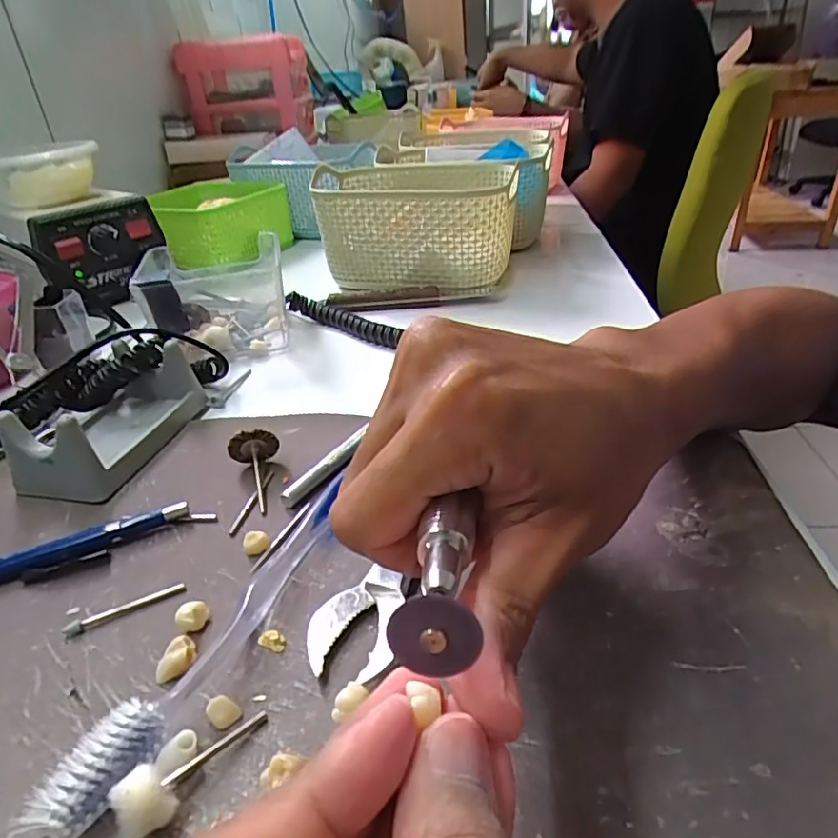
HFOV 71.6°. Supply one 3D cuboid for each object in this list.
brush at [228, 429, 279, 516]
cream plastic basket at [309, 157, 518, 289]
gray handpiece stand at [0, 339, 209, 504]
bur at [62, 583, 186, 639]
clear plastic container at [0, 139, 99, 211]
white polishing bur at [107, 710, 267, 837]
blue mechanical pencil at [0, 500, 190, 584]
[{"bbox_3d":[-0.075,0.023,0.273,0.023,0.022,0.041,-15,34,-17],"label":"brush"},{"bbox_3d":[-0.001,-0.171,0.512,0.171,0.081,0.130,6,34,15],"label":"cream plastic basket"},{"bbox_3d":[-0.167,-0.004,0.308,0.059,0.039,0.098,4,34,12],"label":"gray handpiece stand"},{"bbox_3d":[-0.109,0.071,0.217,0.042,0.004,0.005,-18,35,-20],"label":"bur"},{"bbox_3d":[-0.330,-0.218,0.514,0.088,0.044,0.088,-21,37,-25],"label":"clear plastic container"},{"bbox_3d":[-0.064,0.096,0.164,0.015,0.010,0.043,20,22,32],"label":"white polishing bur"},{"bbox_3d":[-0.162,0.060,0.236,0.131,0.010,0.011,-17,35,-19],"label":"blue mechanical pencil"}]

